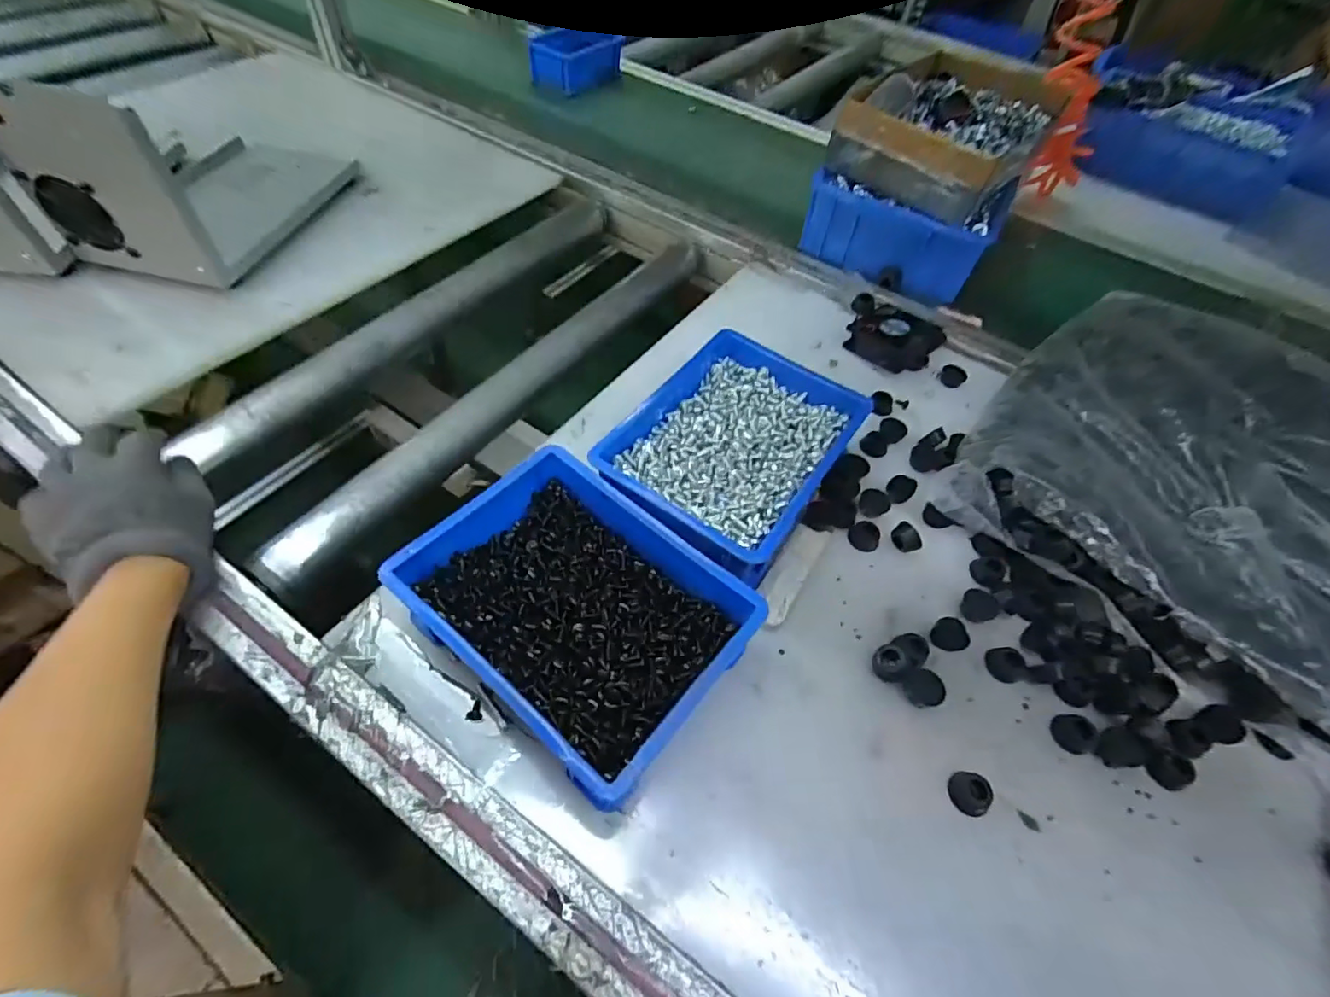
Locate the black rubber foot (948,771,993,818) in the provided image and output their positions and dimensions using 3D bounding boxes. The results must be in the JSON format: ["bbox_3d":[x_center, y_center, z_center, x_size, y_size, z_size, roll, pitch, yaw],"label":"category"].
[{"bbox_3d":[0.186,0.179,0.352,0.020,0.014,0.024,-11,57,-12],"label":"black rubber foot"}]

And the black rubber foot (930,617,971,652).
[{"bbox_3d":[0.203,0.097,0.412,0.020,0.013,0.023,-16,58,-15],"label":"black rubber foot"}]

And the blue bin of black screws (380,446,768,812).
[{"bbox_3d":[-0.053,0.071,0.375,0.194,0.063,0.152,37,61,20],"label":"blue bin of black screws"}]

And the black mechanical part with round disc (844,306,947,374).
[{"bbox_3d":[0.232,-0.163,0.587,0.080,0.028,0.064,35,60,18],"label":"black mechanical part with round disc"}]

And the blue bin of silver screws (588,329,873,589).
[{"bbox_3d":[0.053,-0.037,0.464,0.152,0.060,0.206,32,59,17],"label":"blue bin of silver screws"}]

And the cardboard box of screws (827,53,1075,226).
[{"bbox_3d":[0.308,-0.398,0.622,0.164,0.066,0.235,33,58,17],"label":"cardboard box of screws"}]

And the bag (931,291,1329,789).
[{"bbox_3d":[0.446,-0.033,0.471,0.319,0.104,0.353,40,62,21],"label":"bag"}]

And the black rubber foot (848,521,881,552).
[{"bbox_3d":[0.158,0.029,0.457,0.024,0.008,0.023,2,55,-3],"label":"black rubber foot"}]

